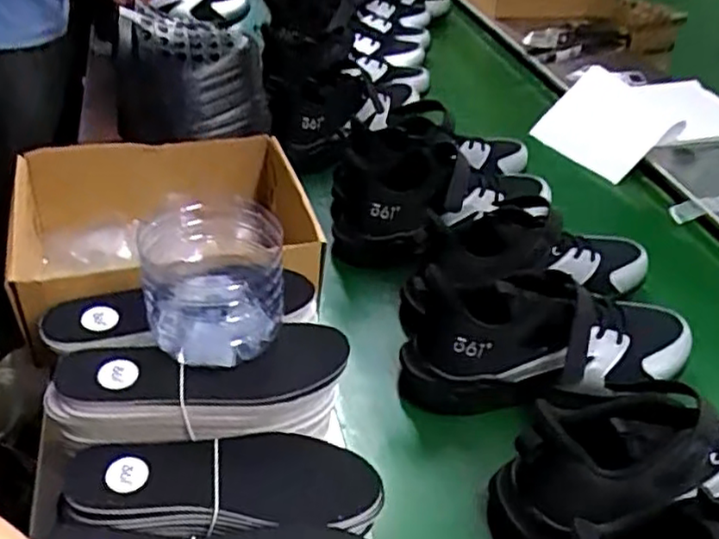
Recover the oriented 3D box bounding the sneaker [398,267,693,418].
[{"bbox_3d":[0.182,0.075,0.640,0.282,0.120,0.099,-4,39,-11],"label":"sneaker"}]

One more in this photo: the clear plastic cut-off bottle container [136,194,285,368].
[{"bbox_3d":[-0.110,0.003,0.518,0.101,0.090,0.112,-1,38,-7],"label":"clear plastic cut-off bottle container"}]

